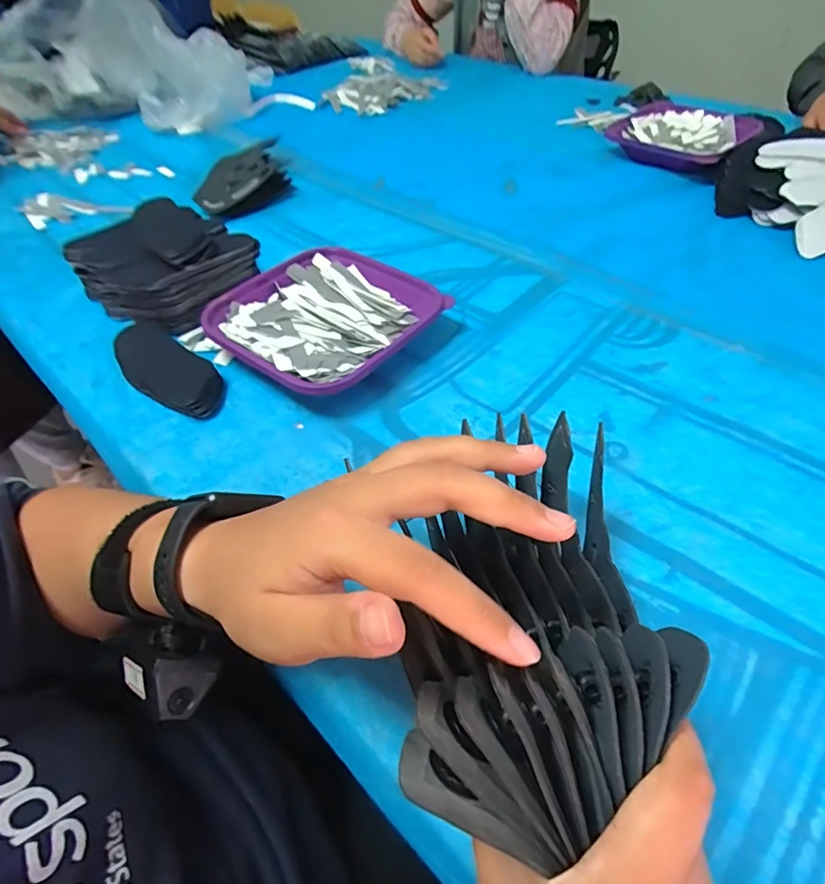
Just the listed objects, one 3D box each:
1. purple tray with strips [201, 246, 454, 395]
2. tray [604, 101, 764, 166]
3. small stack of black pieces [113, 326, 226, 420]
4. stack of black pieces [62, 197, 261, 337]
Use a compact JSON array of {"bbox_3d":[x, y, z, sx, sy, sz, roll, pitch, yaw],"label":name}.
[{"bbox_3d":[-0.083,-0.117,0.476,0.182,0.039,0.189,32,56,26],"label":"purple tray with strips"},{"bbox_3d":[0.434,-0.493,0.793,0.189,0.045,0.202,-35,56,-27],"label":"tray"},{"bbox_3d":[-0.227,-0.068,0.447,0.139,0.023,0.056,30,55,25],"label":"small stack of black pieces"},{"bbox_3d":[-0.261,-0.192,0.516,0.149,0.064,0.164,-36,57,-28],"label":"stack of black pieces"}]

